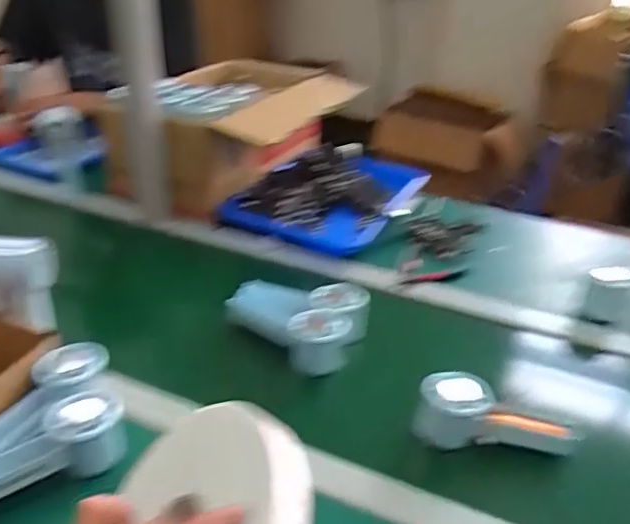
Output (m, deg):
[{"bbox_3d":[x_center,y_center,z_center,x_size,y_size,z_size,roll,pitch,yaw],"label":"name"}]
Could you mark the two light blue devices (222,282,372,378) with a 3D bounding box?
[{"bbox_3d":[-0.024,0.074,0.703,0.168,0.062,0.106,7,32,5],"label":"two light blue devices"}]

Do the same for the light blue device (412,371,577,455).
[{"bbox_3d":[0.183,0.157,0.588,0.153,0.056,0.060,7,32,5],"label":"light blue device"}]

